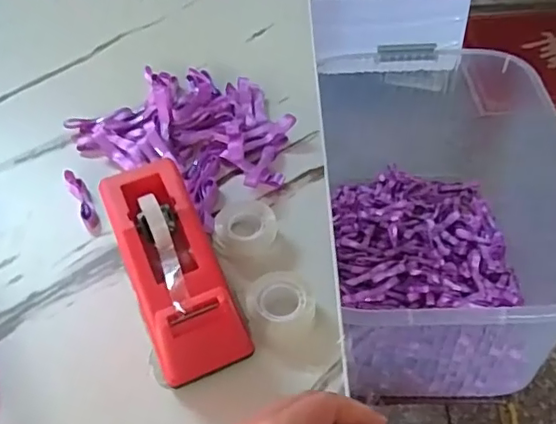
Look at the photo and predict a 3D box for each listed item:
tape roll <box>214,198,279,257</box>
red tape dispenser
[{"bbox_3d":[-0.025,0.012,0.447,0.047,0.021,0.040,6,49,10],"label":"tape roll"},{"bbox_3d":[-0.073,0.040,0.398,0.062,0.074,0.157,-20,49,-13],"label":"red tape dispenser"}]

